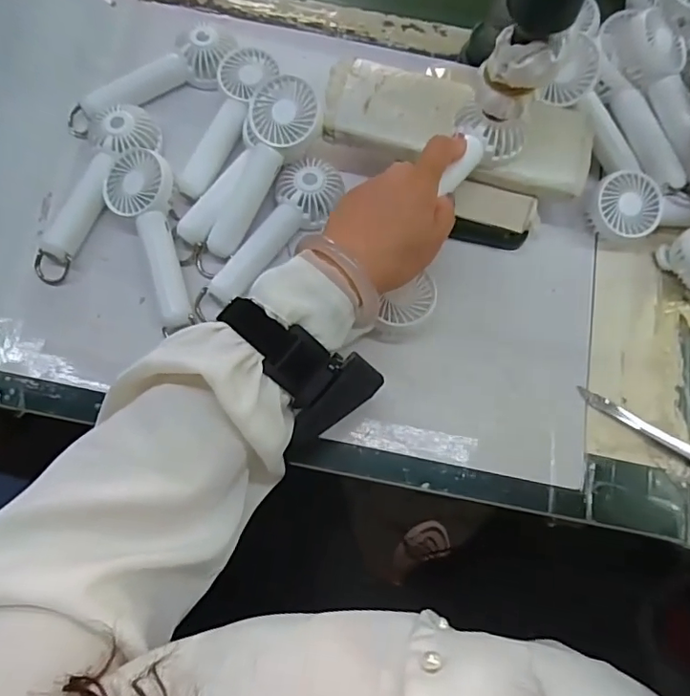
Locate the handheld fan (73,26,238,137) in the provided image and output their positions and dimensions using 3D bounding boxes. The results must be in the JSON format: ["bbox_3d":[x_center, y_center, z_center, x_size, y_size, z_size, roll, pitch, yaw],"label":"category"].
[{"bbox_3d":[-0.172,-0.237,0.476,0.160,0.030,0.050,-26,75,-10],"label":"handheld fan"}]

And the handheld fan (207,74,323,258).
[{"bbox_3d":[-0.067,-0.143,0.436,0.057,0.033,0.146,28,98,7],"label":"handheld fan"}]

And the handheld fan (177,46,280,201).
[{"bbox_3d":[-0.101,-0.194,0.466,0.044,0.031,0.150,17,73,3],"label":"handheld fan"}]

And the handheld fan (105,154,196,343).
[{"bbox_3d":[-0.148,-0.089,0.424,0.053,0.043,0.151,-21,74,-8],"label":"handheld fan"}]

